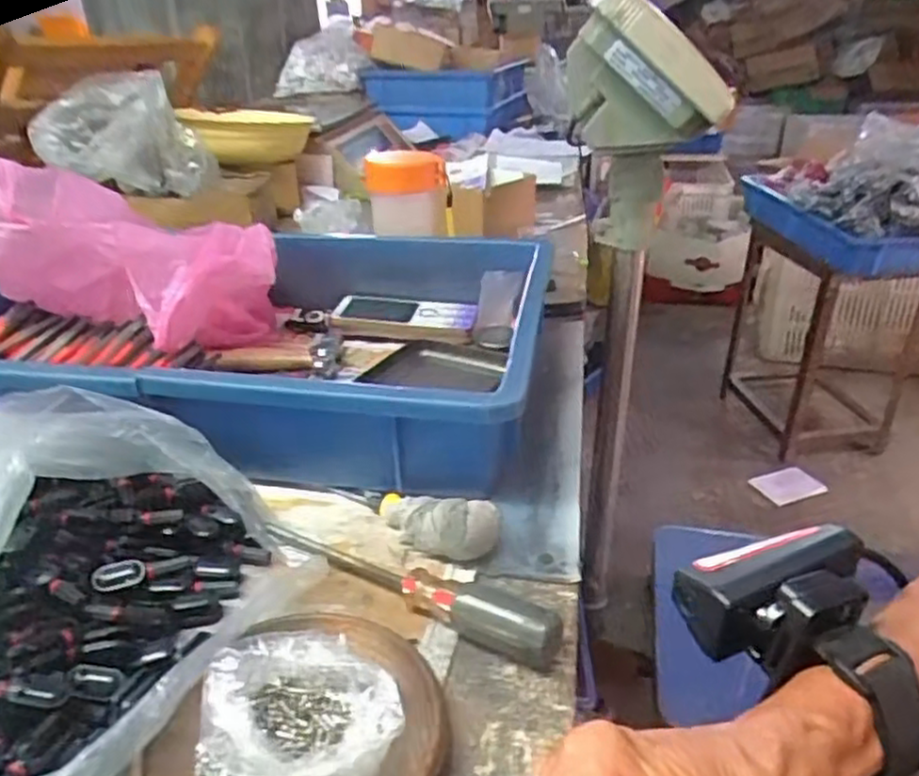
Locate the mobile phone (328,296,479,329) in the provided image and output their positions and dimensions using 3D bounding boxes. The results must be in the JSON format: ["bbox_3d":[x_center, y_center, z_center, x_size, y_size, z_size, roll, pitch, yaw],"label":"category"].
[{"bbox_3d":[-0.047,-0.063,0.635,0.128,0.014,0.056,1,28,4],"label":"mobile phone"}]

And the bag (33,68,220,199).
[{"bbox_3d":[-0.380,-0.282,0.822,0.163,0.109,0.161,-17,32,-27],"label":"bag"}]

